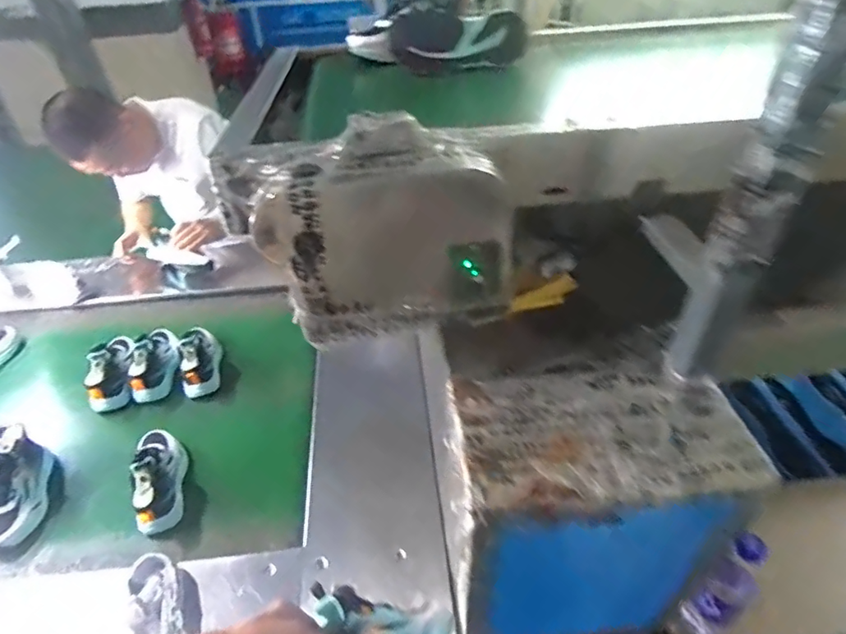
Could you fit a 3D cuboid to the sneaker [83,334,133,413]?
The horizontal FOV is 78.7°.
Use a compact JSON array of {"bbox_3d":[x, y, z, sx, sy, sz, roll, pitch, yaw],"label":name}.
[{"bbox_3d":[-0.715,0.115,1.187,0.091,0.123,0.196,-15,42,-13],"label":"sneaker"}]

